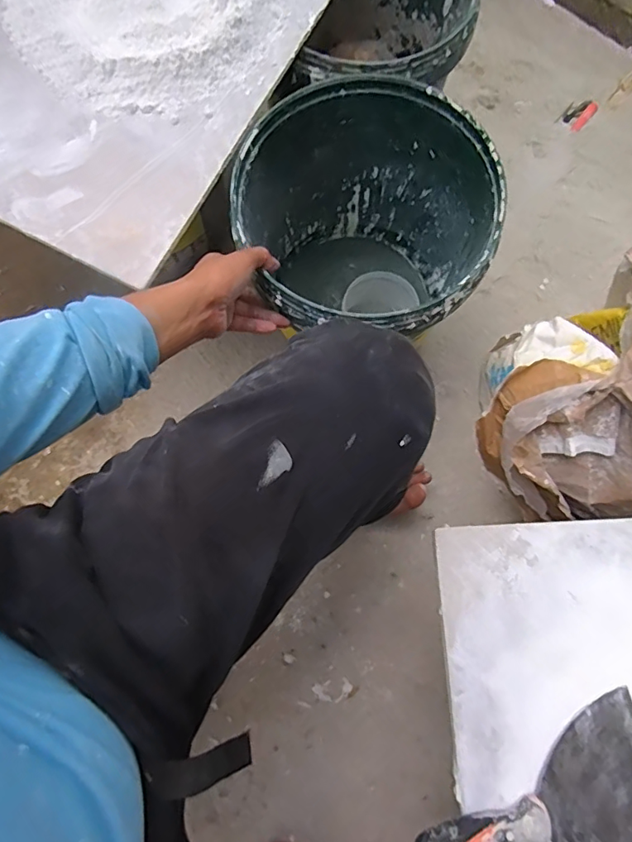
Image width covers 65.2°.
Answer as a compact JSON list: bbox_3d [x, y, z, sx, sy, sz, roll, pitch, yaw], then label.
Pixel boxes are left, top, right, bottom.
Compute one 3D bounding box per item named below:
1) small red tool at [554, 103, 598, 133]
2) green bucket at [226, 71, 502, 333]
[{"bbox_3d":[0.531,-0.621,1.007,0.052,0.015,0.100,39,79,8],"label":"small red tool"},{"bbox_3d":[0.058,-0.220,0.702,0.301,0.307,0.306,0,77,-1],"label":"green bucket"}]

